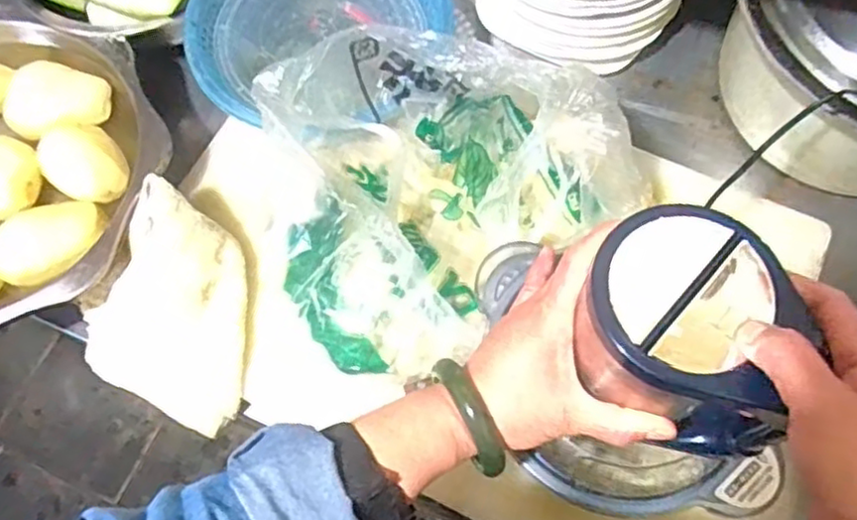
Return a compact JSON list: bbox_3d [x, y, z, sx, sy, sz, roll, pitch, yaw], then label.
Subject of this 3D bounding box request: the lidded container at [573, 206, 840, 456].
[{"bbox_3d":[0.139,0.045,0.384,0.108,0.114,0.104,3,68,3],"label":"lidded container"}]

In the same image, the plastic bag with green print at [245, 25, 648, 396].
[{"bbox_3d":[0.002,-0.078,0.550,0.280,0.131,0.239,-27,70,-9],"label":"plastic bag with green print"}]

